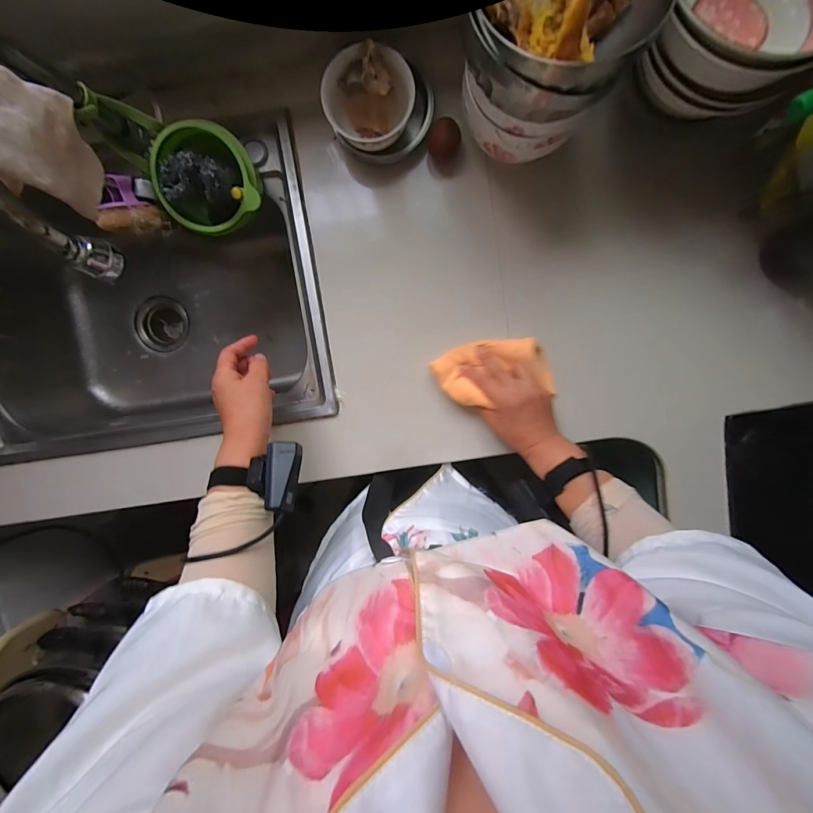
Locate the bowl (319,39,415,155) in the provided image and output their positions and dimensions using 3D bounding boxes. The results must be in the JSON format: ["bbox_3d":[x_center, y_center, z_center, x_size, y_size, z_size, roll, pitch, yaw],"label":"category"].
[{"bbox_3d":[-0.048,-0.387,0.479,0.109,0.070,0.100,0,97,3],"label":"bowl"}]

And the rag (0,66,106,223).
[{"bbox_3d":[-0.334,-0.231,0.321,0.047,0.135,0.108,3,97,3],"label":"rag"}]

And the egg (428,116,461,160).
[{"bbox_3d":[0.050,-0.354,0.496,0.043,0.035,0.044,1,97,3],"label":"egg"}]

